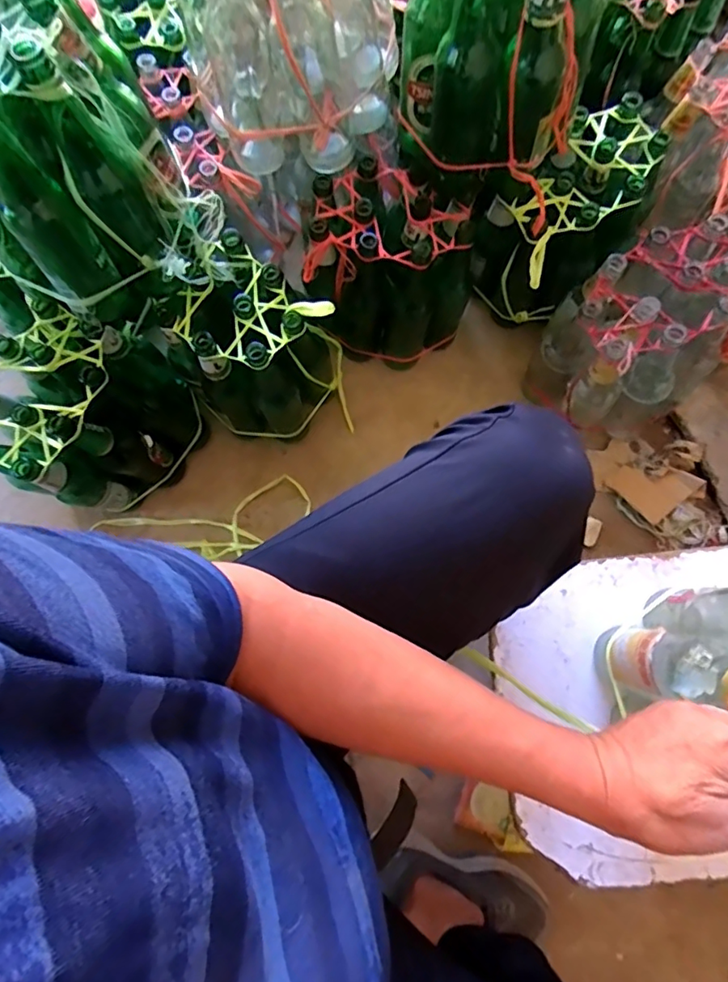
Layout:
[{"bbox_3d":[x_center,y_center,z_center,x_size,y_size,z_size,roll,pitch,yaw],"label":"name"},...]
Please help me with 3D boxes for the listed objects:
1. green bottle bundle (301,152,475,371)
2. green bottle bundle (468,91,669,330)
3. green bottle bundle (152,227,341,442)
[{"bbox_3d":[0.047,-0.337,0.802,0.228,0.241,0.185,11,79,3],"label":"green bottle bundle"},{"bbox_3d":[0.284,-0.378,0.796,0.242,0.244,0.159,-37,81,-6],"label":"green bottle bundle"},{"bbox_3d":[-0.146,-0.203,0.756,0.184,0.228,0.204,42,82,8],"label":"green bottle bundle"}]

